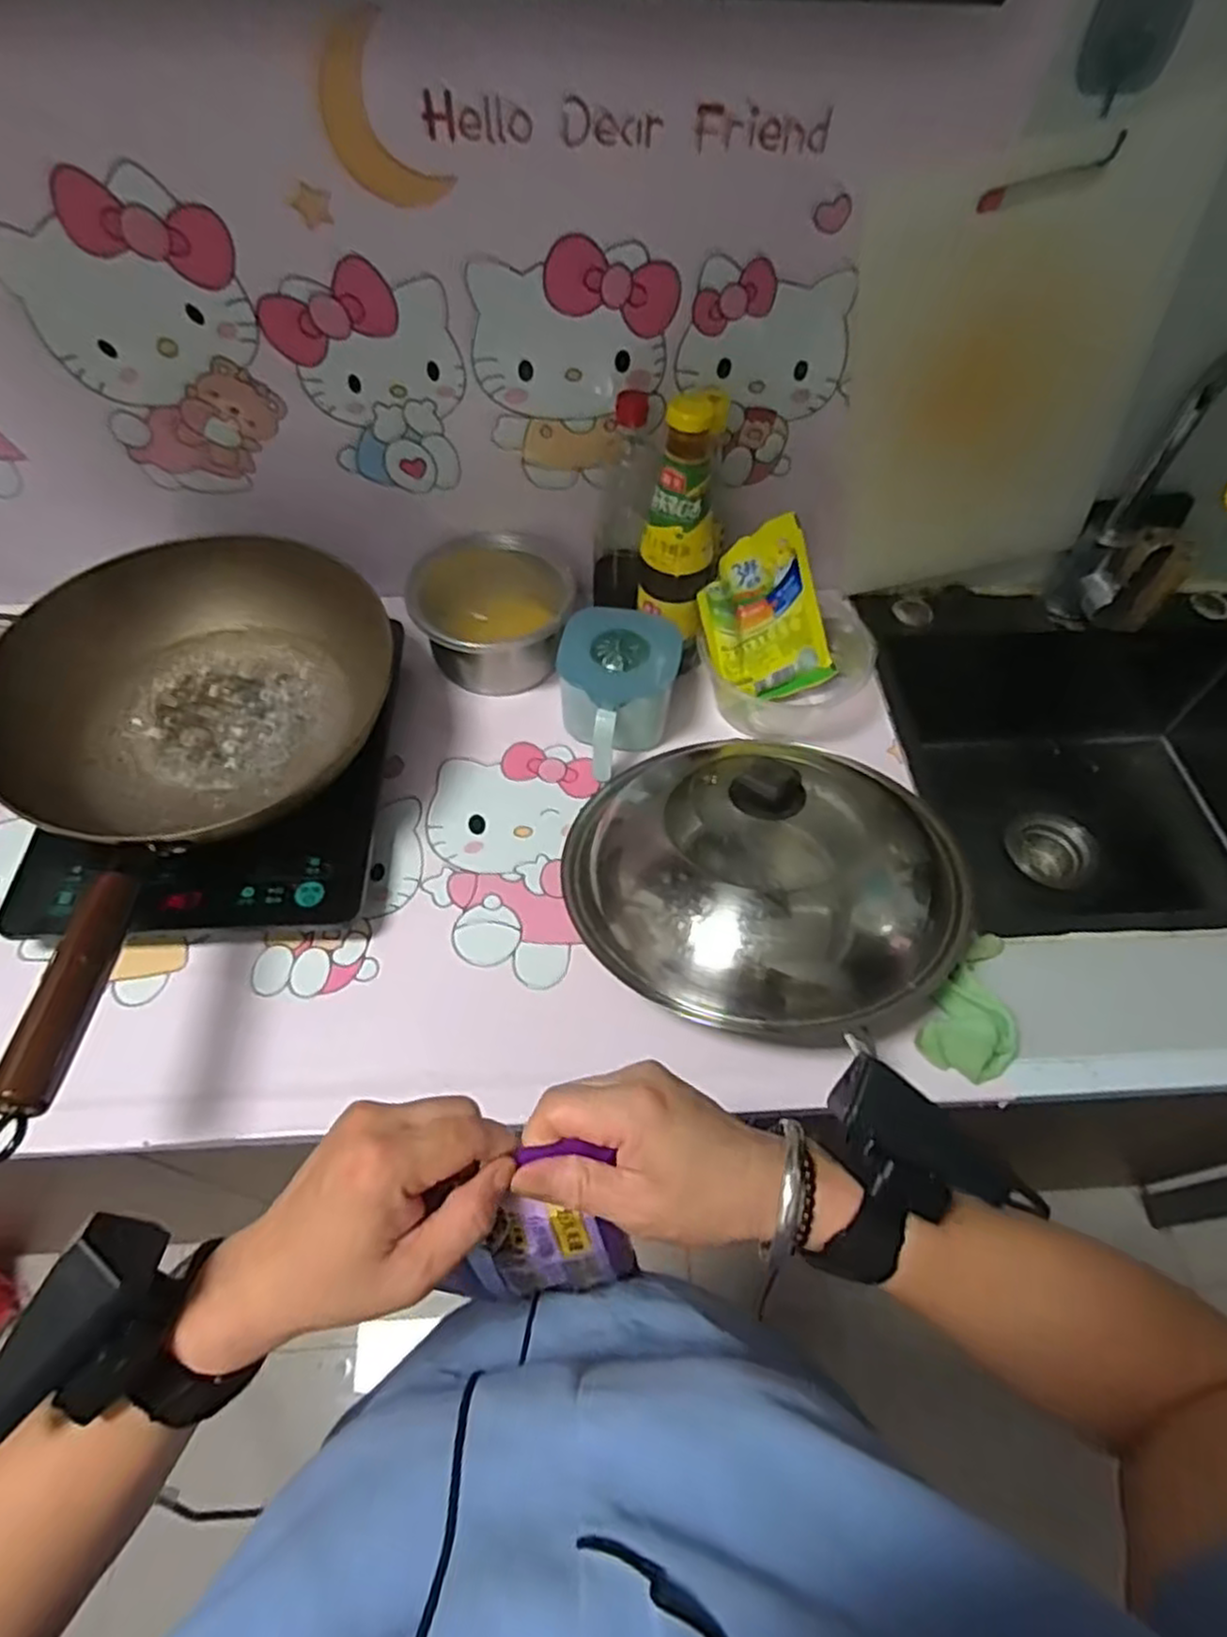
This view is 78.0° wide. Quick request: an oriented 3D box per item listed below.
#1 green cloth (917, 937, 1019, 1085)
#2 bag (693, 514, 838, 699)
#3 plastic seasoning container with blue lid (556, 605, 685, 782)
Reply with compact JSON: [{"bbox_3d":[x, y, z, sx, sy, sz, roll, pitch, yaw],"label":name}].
[{"bbox_3d":[0.285,0.141,0.591,0.062,0.036,0.121,25,60,14],"label":"green cloth"},{"bbox_3d":[0.145,-0.191,0.731,0.111,0.158,0.014,-26,24,-5],"label":"bag"},{"bbox_3d":[0.004,-0.119,0.721,0.107,0.085,0.156,7,57,3],"label":"plastic seasoning container with blue lid"}]

